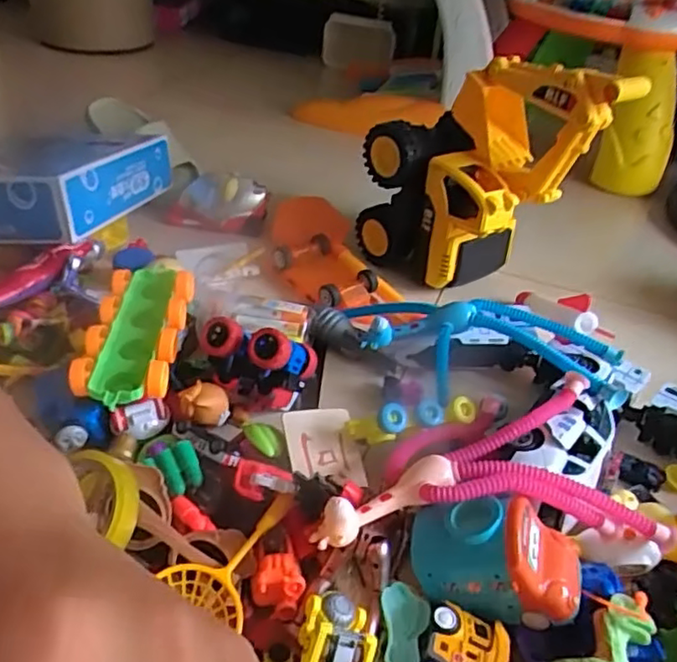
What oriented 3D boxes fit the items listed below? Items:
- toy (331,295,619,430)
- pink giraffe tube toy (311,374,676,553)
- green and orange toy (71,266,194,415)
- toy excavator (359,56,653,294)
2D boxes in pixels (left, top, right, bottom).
[{"bbox_3d":[0.139,0.011,0.682,0.300,0.100,0.148,20,40,18],"label":"toy"},{"bbox_3d":[0.114,0.115,0.523,0.264,0.079,0.133,1,38,-6],"label":"pink giraffe tube toy"},{"bbox_3d":[-0.198,-0.003,0.631,0.088,0.038,0.208,3,38,-4],"label":"green and orange toy"},{"bbox_3d":[0.182,-0.197,0.819,0.272,0.282,0.137,32,45,29],"label":"toy excavator"}]

